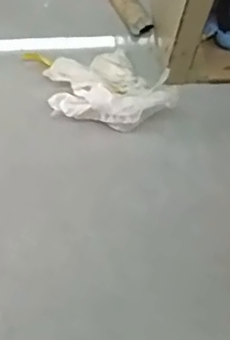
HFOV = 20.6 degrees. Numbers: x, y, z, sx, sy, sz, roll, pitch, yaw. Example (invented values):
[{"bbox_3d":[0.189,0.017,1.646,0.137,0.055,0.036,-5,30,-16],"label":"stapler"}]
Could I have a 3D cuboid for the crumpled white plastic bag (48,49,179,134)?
[{"bbox_3d":[-0.005,-0.071,0.537,0.102,0.034,0.079,-13,68,-9],"label":"crumpled white plastic bag"}]

